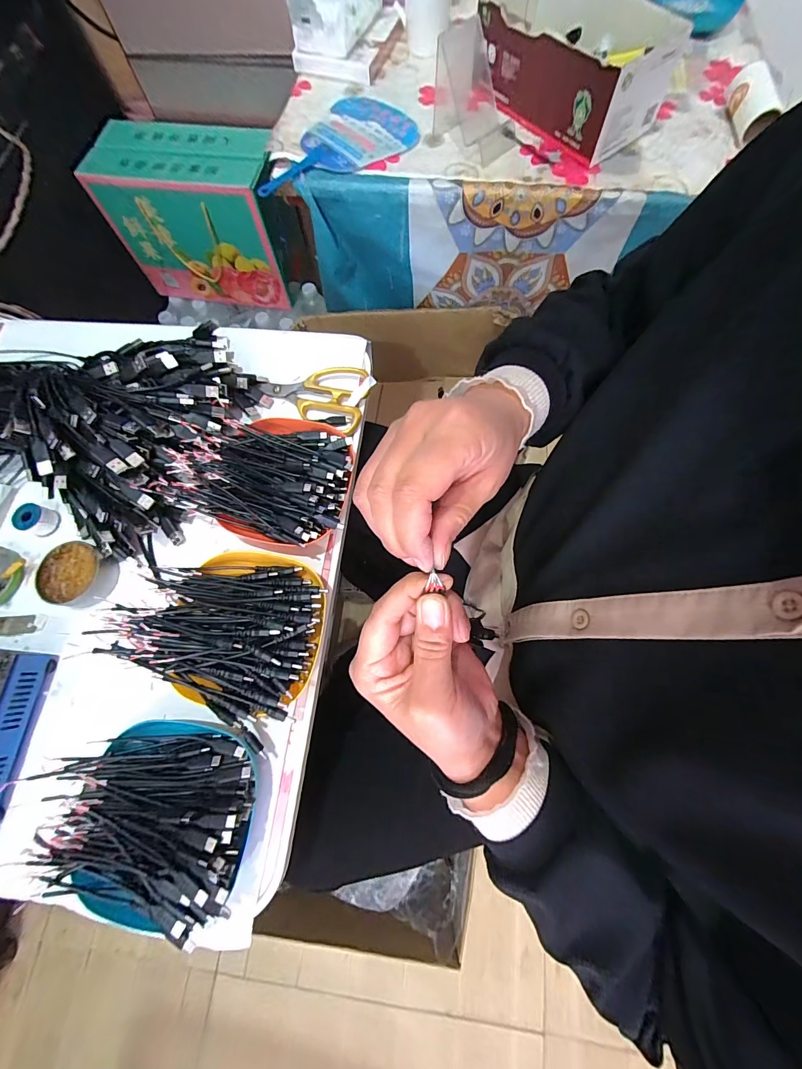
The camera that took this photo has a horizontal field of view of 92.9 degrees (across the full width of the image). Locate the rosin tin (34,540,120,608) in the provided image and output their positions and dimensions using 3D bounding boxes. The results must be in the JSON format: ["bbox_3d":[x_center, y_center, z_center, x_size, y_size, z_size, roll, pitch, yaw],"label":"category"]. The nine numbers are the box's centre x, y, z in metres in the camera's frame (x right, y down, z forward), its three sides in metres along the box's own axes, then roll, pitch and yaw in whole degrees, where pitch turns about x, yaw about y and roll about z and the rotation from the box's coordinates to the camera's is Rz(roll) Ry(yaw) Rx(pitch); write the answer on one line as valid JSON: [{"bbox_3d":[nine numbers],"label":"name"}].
[{"bbox_3d":[-0.331,0.042,0.392,0.062,0.026,0.062,0,73,1],"label":"rosin tin"}]

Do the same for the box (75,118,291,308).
[{"bbox_3d":[-0.399,-0.644,0.790,0.324,0.236,0.157,10,73,4],"label":"box"}]

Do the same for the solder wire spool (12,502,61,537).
[{"bbox_3d":[-0.393,-0.016,0.411,0.024,0.028,0.030,19,74,7],"label":"solder wire spool"}]

